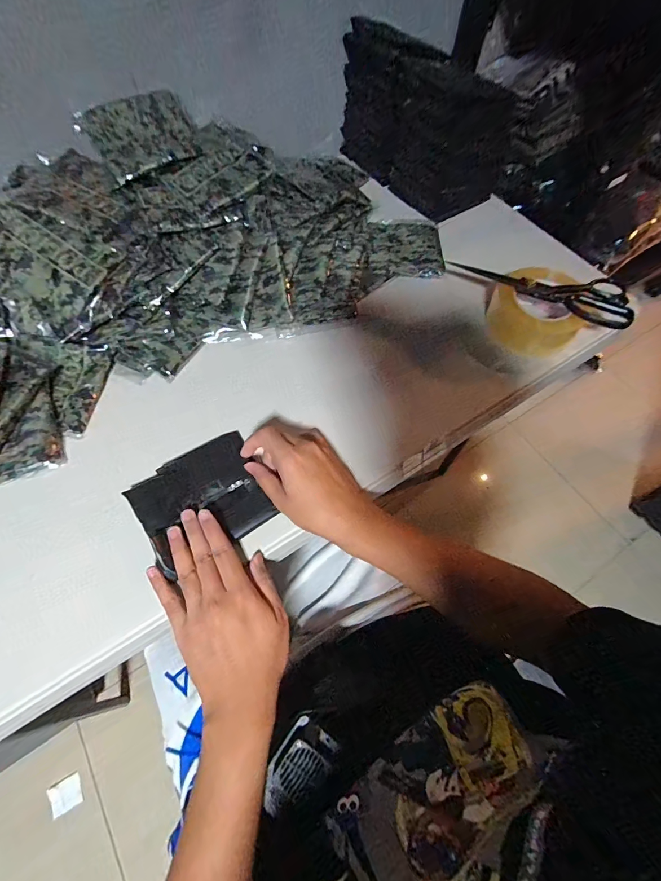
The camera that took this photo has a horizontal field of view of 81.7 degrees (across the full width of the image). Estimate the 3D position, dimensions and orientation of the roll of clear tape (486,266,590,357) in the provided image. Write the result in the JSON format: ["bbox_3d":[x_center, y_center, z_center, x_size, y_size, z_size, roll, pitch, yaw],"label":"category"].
[{"bbox_3d":[0.291,-0.182,0.546,0.123,0.060,0.119,1,62,-2],"label":"roll of clear tape"}]

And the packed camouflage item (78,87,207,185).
[{"bbox_3d":[-0.249,-0.413,0.513,0.129,0.040,0.120,-27,67,-16],"label":"packed camouflage item"}]

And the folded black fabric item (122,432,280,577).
[{"bbox_3d":[-0.140,0.063,0.417,0.128,0.018,0.114,-29,67,-17],"label":"folded black fabric item"}]

